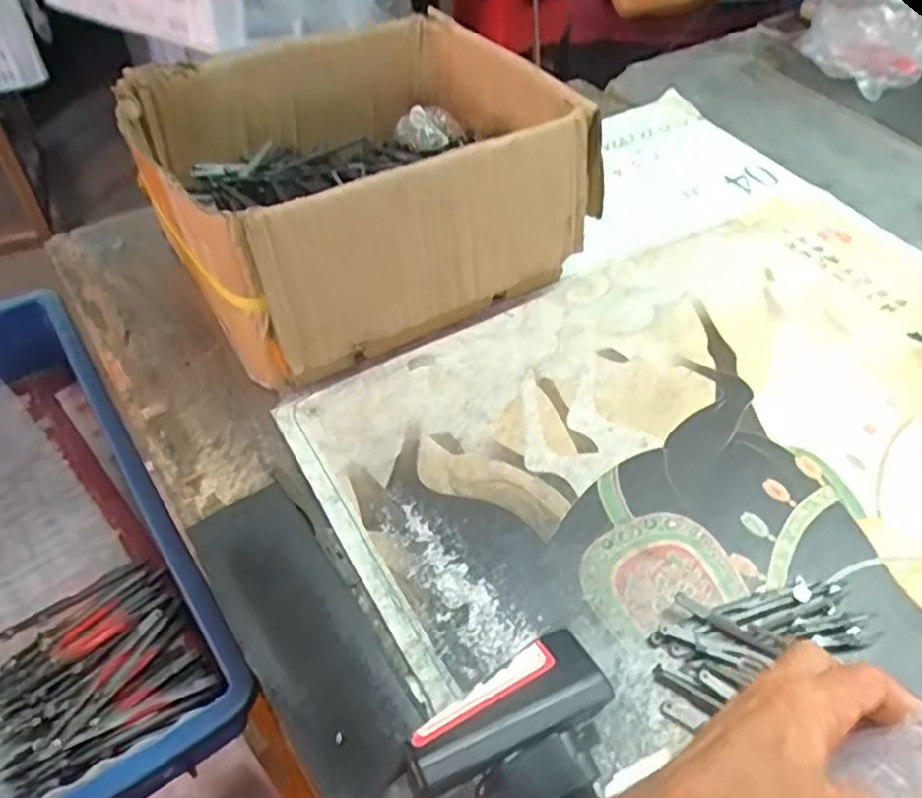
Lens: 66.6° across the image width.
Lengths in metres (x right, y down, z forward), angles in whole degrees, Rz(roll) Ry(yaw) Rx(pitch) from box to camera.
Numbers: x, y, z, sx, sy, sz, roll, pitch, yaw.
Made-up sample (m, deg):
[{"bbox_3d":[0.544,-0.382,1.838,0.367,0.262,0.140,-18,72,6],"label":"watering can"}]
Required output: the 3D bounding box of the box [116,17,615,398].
[{"bbox_3d":[-0.075,-0.165,0.545,0.292,0.152,0.241,-25,54,-22],"label":"box"}]

